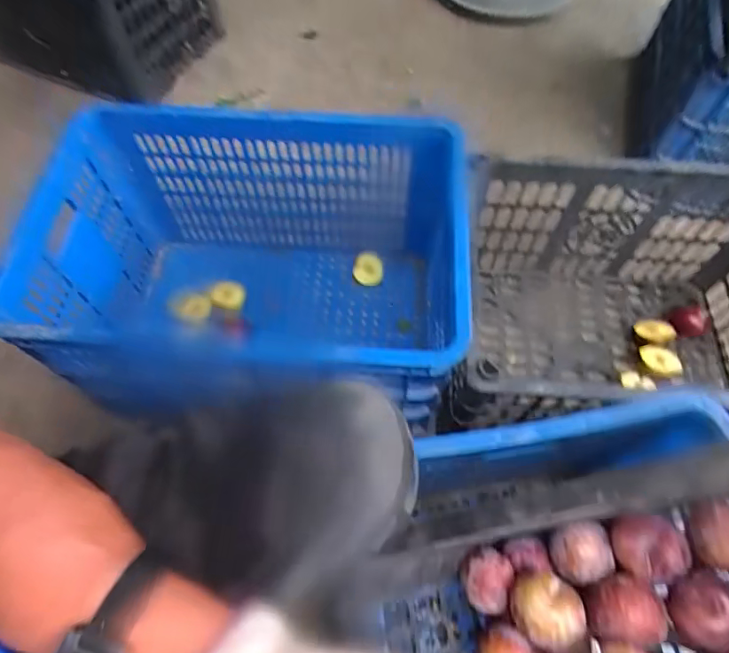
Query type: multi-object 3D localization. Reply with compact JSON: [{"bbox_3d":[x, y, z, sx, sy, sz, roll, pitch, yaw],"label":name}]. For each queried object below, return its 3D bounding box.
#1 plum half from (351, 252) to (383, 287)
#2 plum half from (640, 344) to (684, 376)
[{"bbox_3d":[0.007,-0.101,0.894,0.053,0.026,0.055,6,102,6],"label":"plum half"},{"bbox_3d":[0.488,0.056,0.830,0.041,0.026,0.068,-45,60,12],"label":"plum half"}]

